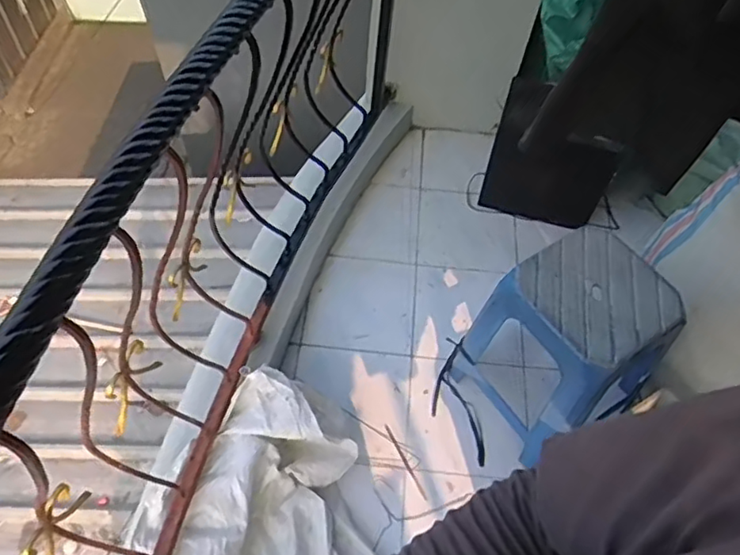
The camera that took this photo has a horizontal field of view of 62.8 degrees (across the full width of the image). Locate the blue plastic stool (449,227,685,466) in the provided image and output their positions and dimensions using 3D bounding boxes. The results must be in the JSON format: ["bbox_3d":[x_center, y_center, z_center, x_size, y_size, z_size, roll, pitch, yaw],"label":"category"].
[{"bbox_3d":[0.438,0.166,1.391,0.330,0.476,0.315,-26,62,-20],"label":"blue plastic stool"}]

